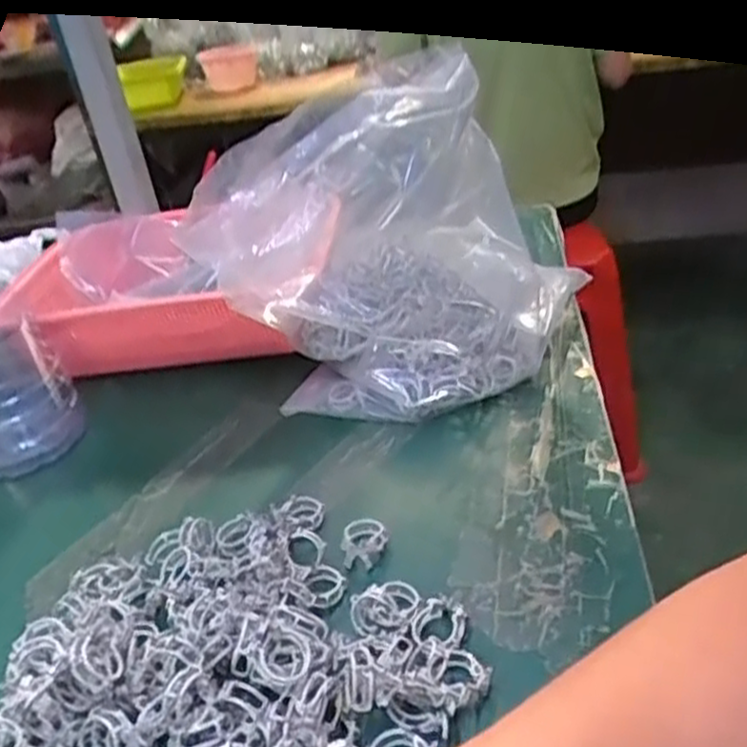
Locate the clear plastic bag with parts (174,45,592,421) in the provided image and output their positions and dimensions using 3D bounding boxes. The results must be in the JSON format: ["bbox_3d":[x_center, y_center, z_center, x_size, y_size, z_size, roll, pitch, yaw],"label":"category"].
[{"bbox_3d":[0.018,-0.103,0.563,0.238,0.221,0.173,0,32,17],"label":"clear plastic bag with parts"}]

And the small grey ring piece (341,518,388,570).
[{"bbox_3d":[-0.005,0.099,0.442,0.025,0.011,0.034,-2,32,13],"label":"small grey ring piece"}]

